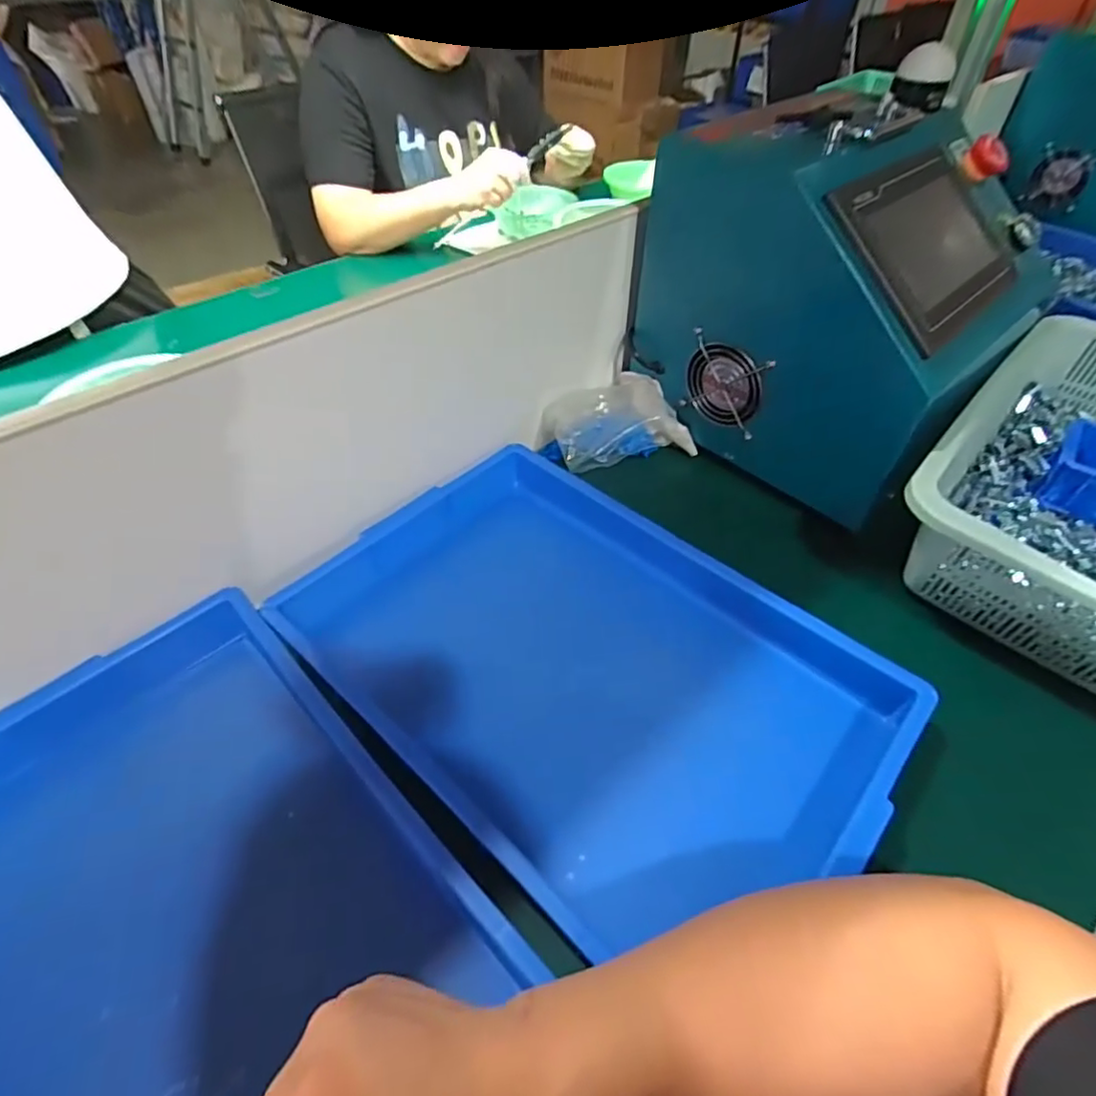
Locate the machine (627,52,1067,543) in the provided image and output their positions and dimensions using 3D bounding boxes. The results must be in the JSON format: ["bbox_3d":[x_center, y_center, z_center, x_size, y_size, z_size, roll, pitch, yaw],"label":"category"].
[{"bbox_3d":[0.290,-0.251,0.591,0.305,0.277,0.273,37,57,27],"label":"machine"}]

